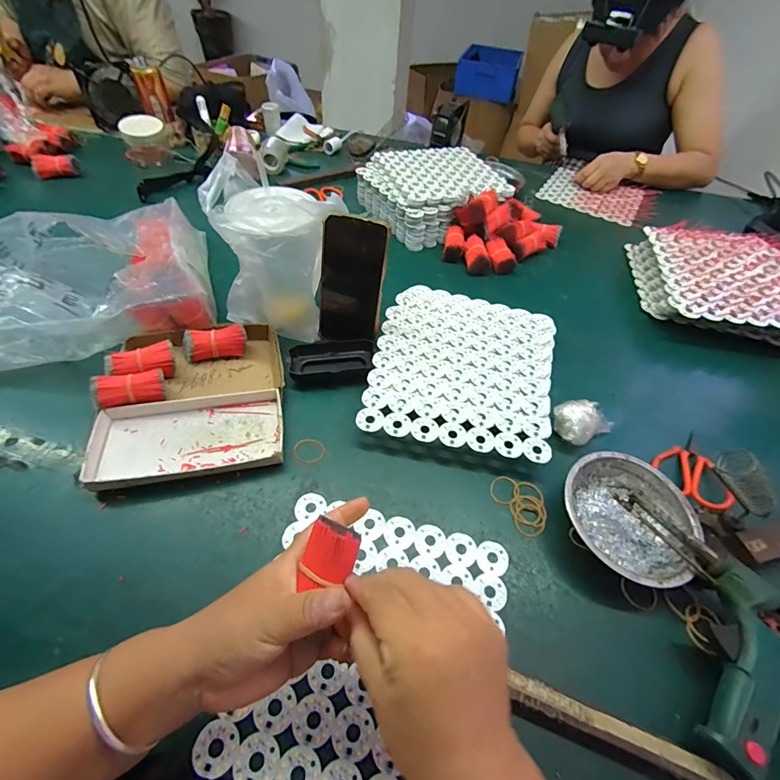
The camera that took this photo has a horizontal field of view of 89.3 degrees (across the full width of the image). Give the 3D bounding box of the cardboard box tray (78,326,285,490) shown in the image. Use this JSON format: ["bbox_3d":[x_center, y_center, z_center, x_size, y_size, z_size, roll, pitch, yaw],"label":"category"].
[{"bbox_3d":[-0.225,0.006,0.459,0.190,0.029,0.207,-6,52,-11],"label":"cardboard box tray"}]

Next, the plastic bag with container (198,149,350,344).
[{"bbox_3d":[-0.141,-0.161,0.501,0.158,0.186,0.120,20,51,11],"label":"plastic bag with container"}]

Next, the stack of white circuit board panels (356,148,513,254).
[{"bbox_3d":[0.087,-0.401,0.785,0.248,0.069,0.231,-20,56,-21],"label":"stack of white circuit board panels"}]

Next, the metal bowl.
[{"bbox_3d":[0.234,0.121,0.389,0.122,0.044,0.123,1,58,-2],"label":"metal bowl"}]

